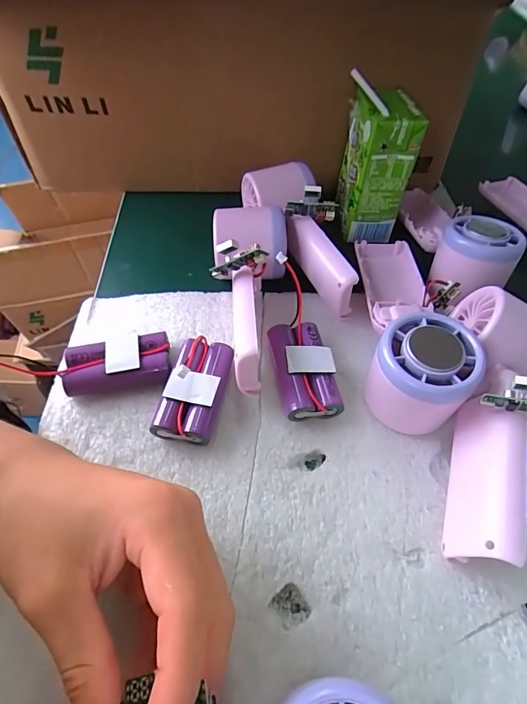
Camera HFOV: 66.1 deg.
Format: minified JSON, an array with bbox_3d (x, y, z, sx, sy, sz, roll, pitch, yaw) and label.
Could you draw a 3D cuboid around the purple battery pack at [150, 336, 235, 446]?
[{"bbox_3d":[-0.042,0.023,0.254,0.036,0.024,0.068,9,52,6],"label":"purple battery pack"}]

